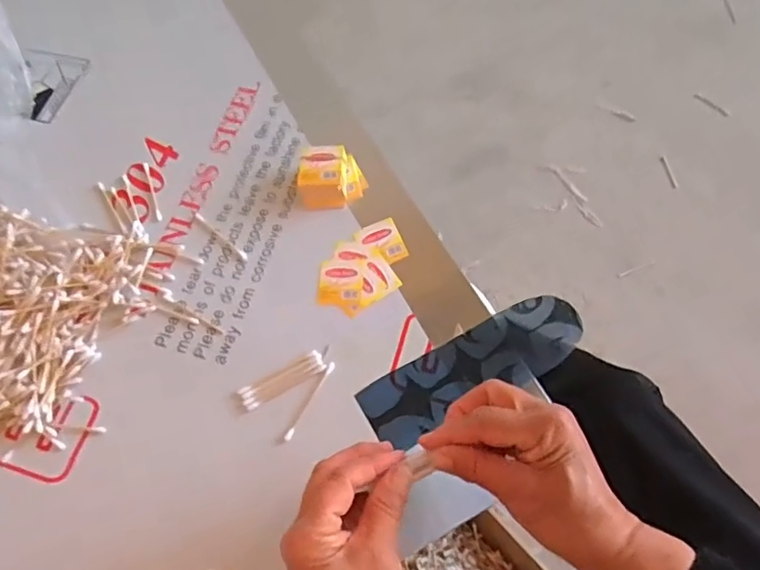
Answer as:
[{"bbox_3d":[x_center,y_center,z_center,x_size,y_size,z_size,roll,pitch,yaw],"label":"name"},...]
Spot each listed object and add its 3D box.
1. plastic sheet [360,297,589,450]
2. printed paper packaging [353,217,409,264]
[{"bbox_3d":[0.079,0.067,0.459,0.191,0.011,0.060,-28,64,-6],"label":"plastic sheet"},{"bbox_3d":[0.002,-0.039,0.511,0.038,0.004,0.044,-24,66,-6],"label":"printed paper packaging"}]

